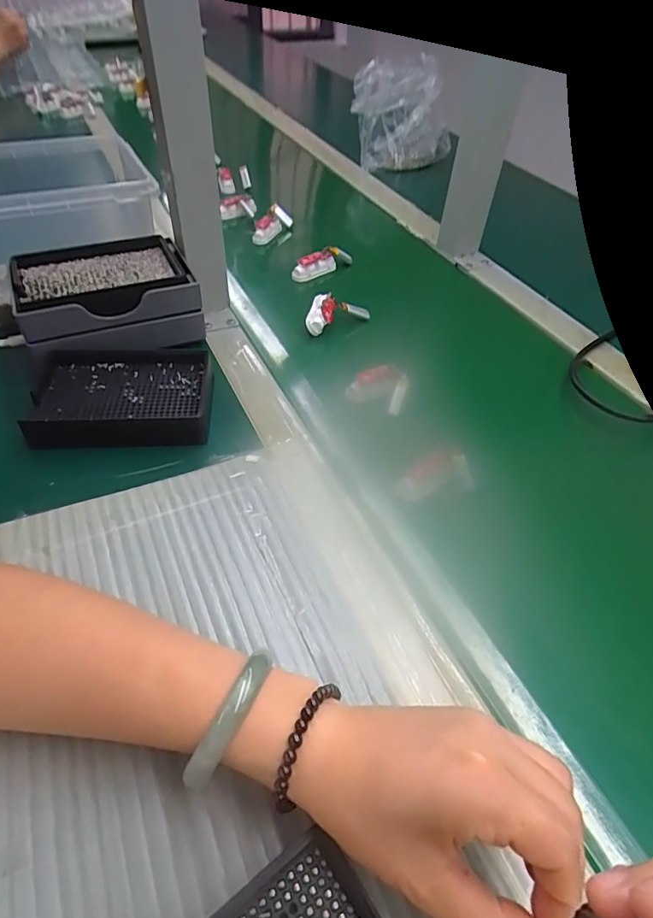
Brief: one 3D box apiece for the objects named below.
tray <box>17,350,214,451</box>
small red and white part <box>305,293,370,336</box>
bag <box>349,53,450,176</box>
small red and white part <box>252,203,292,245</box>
[{"bbox_3d":[-0.171,-0.053,0.421,0.142,0.028,0.093,-3,48,-6],"label":"tray"},{"bbox_3d":[0.007,-0.158,0.534,0.079,0.027,0.026,-26,54,-25],"label":"small red and white part"},{"bbox_3d":[0.127,-0.574,0.837,0.139,0.137,0.104,-23,53,-23],"label":"bag"},{"bbox_3d":[-0.074,-0.315,0.666,0.025,0.030,0.073,19,49,13],"label":"small red and white part"}]

